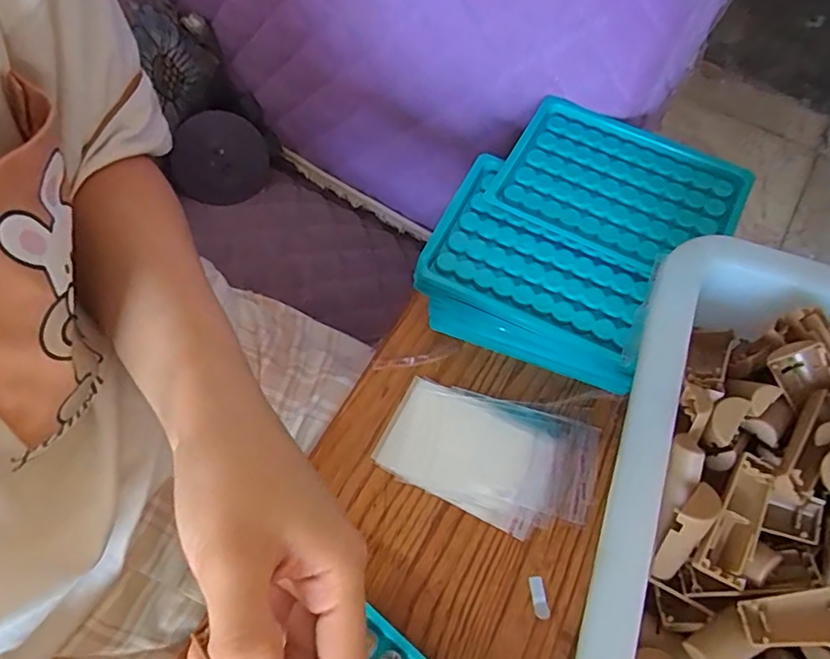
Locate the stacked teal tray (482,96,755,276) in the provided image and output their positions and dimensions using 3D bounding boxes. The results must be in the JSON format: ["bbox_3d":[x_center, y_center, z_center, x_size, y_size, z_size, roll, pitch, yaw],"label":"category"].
[{"bbox_3d":[0.115,-0.081,0.333,0.129,0.017,0.086,29,67,11],"label":"stacked teal tray"}]

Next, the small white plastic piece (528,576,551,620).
[{"bbox_3d":[0.067,0.146,0.315,0.008,0.004,0.021,-7,65,-5],"label":"small white plastic piece"}]

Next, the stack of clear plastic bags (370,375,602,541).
[{"bbox_3d":[0.044,0.075,0.348,0.124,0.004,0.073,20,66,8],"label":"stack of clear plastic bags"}]

